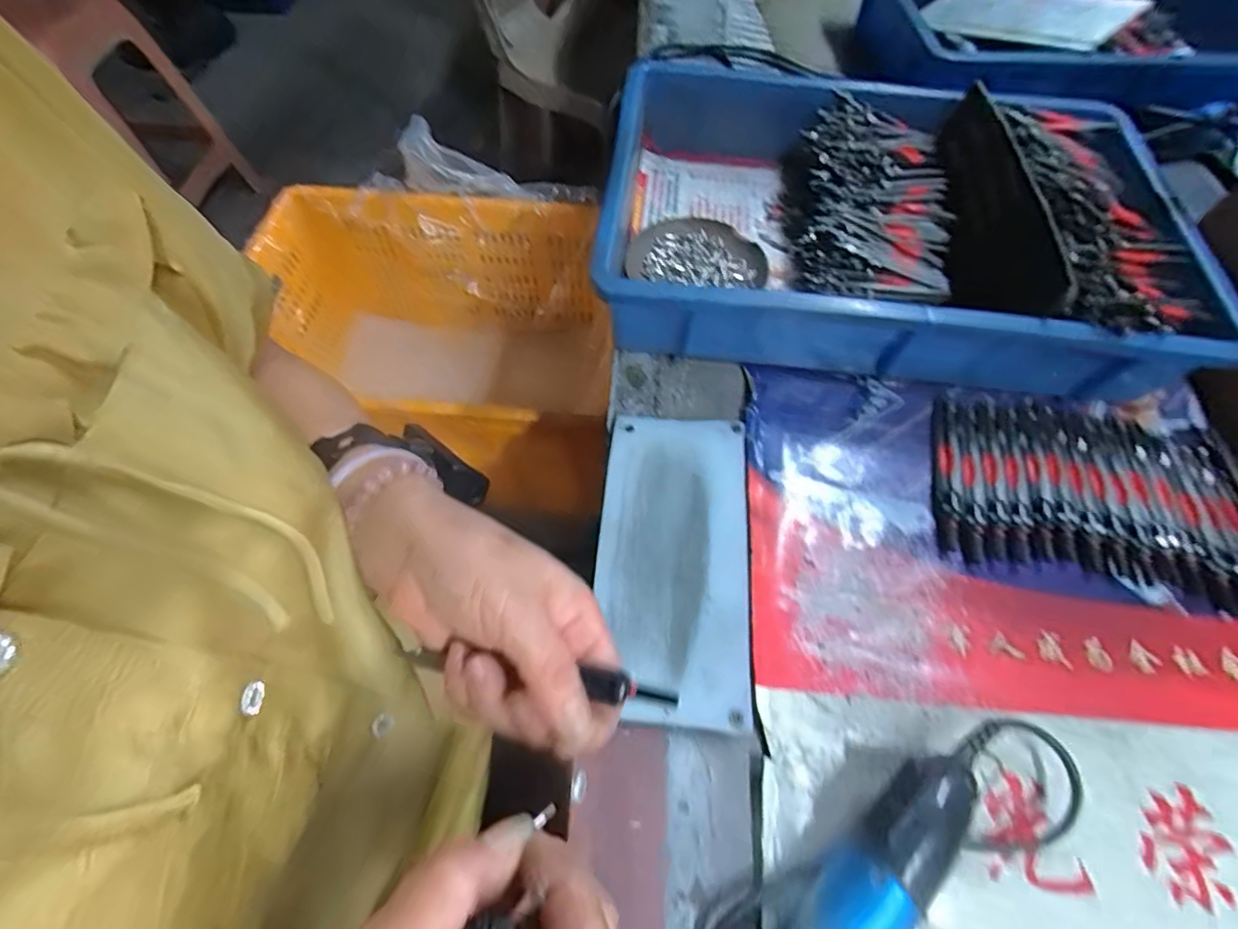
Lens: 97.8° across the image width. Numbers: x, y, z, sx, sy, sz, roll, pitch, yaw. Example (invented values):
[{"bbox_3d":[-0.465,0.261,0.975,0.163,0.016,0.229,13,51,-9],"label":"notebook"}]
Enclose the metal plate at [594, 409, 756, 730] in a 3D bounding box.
[{"bbox_3d":[0.035,0.054,0.339,0.093,0.009,0.197,6,59,0],"label":"metal plate"}]

